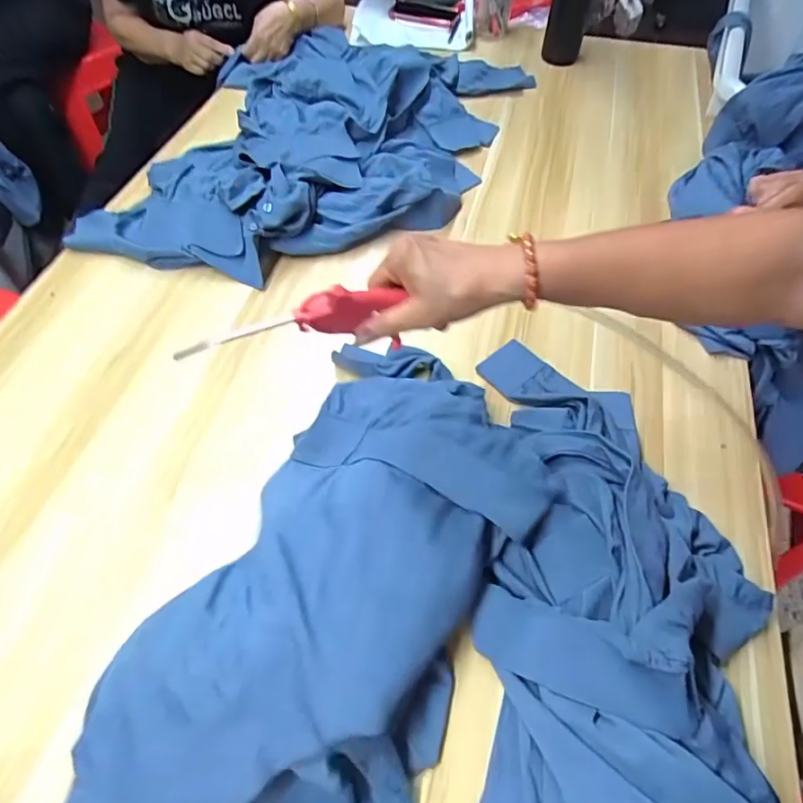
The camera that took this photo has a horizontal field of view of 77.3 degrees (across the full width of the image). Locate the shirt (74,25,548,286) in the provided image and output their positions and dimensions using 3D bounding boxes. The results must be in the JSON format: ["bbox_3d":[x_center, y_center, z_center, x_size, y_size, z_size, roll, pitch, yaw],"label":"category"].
[{"bbox_3d":[-0.133,-0.483,0.884,0.595,0.102,0.696,13,58,8],"label":"shirt"}]

